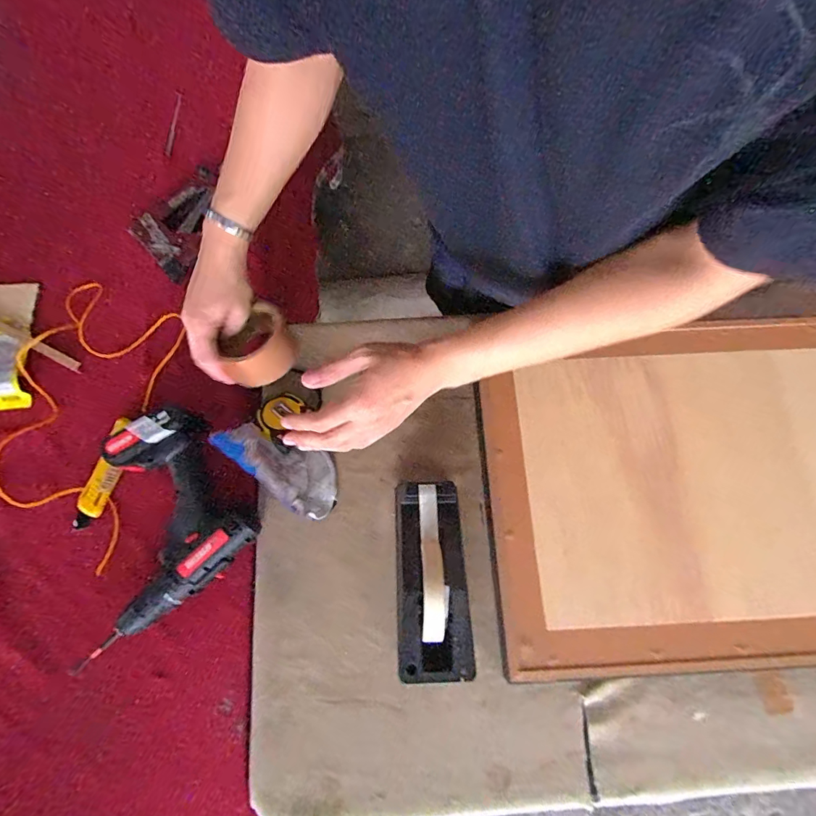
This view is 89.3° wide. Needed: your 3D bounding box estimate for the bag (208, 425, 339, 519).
[{"bbox_3d":[-0.146,0.066,0.500,0.140,0.088,0.068,39,78,10],"label":"bag"}]

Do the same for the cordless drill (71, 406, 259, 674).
[{"bbox_3d":[-0.317,0.137,0.493,0.220,0.060,0.214,-30,77,-8],"label":"cordless drill"}]

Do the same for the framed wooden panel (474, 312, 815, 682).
[{"bbox_3d":[0.484,0.083,0.525,0.769,0.034,0.423,-3,75,-1],"label":"framed wooden panel"}]

